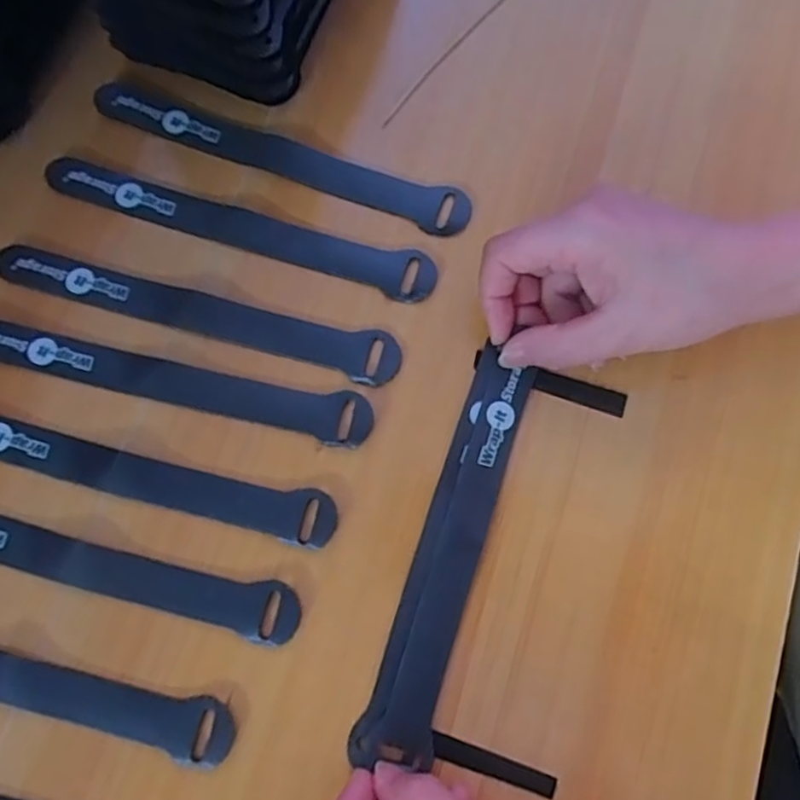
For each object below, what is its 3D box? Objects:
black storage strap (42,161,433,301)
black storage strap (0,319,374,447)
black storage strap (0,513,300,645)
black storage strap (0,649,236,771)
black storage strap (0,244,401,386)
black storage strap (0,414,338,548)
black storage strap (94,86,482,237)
[{"bbox_3d":[-0.083,-0.090,0.337,0.209,0.005,0.023,19,77,5],"label":"black storage strap"},{"bbox_3d":[-0.115,-0.011,0.314,0.206,0.004,0.023,12,76,4],"label":"black storage strap"},{"bbox_3d":[-0.146,0.069,0.295,0.209,0.005,0.022,14,76,4],"label":"black storage strap"},{"bbox_3d":[-0.172,0.114,0.286,0.209,0.004,0.025,16,76,4],"label":"black storage strap"},{"bbox_3d":[-0.102,-0.044,0.323,0.208,0.004,0.025,14,76,4],"label":"black storage strap"},{"bbox_3d":[-0.130,0.031,0.304,0.206,0.004,0.022,14,76,4],"label":"black storage strap"},{"bbox_3d":[-0.064,-0.128,0.347,0.210,0.007,0.023,23,77,6],"label":"black storage strap"}]

